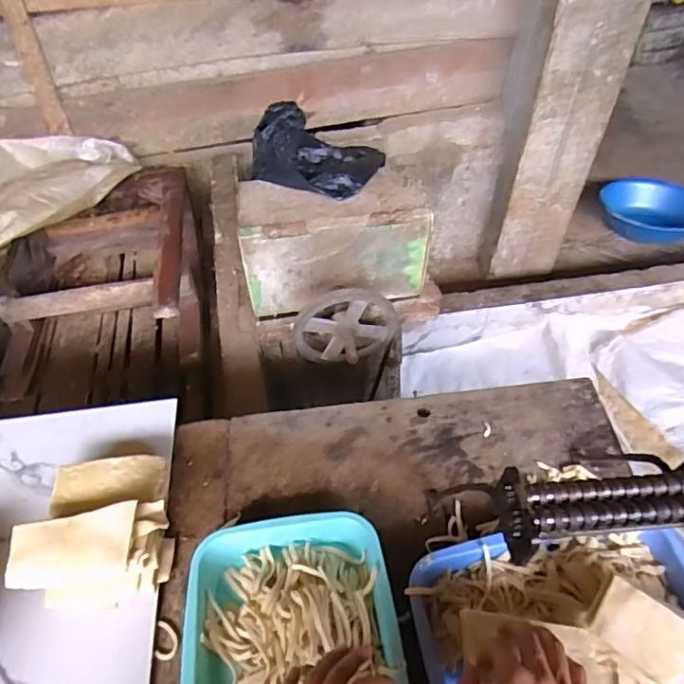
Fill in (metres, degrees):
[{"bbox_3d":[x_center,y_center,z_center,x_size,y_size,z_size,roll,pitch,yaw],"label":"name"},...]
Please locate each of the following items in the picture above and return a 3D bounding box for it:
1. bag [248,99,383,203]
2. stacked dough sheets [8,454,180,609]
[{"bbox_3d":[-0.047,-0.357,1.034,0.233,0.089,0.175,11,51,10],"label":"bag"},{"bbox_3d":[-0.278,0.212,0.662,0.150,0.100,0.165,3,50,3],"label":"stacked dough sheets"}]

